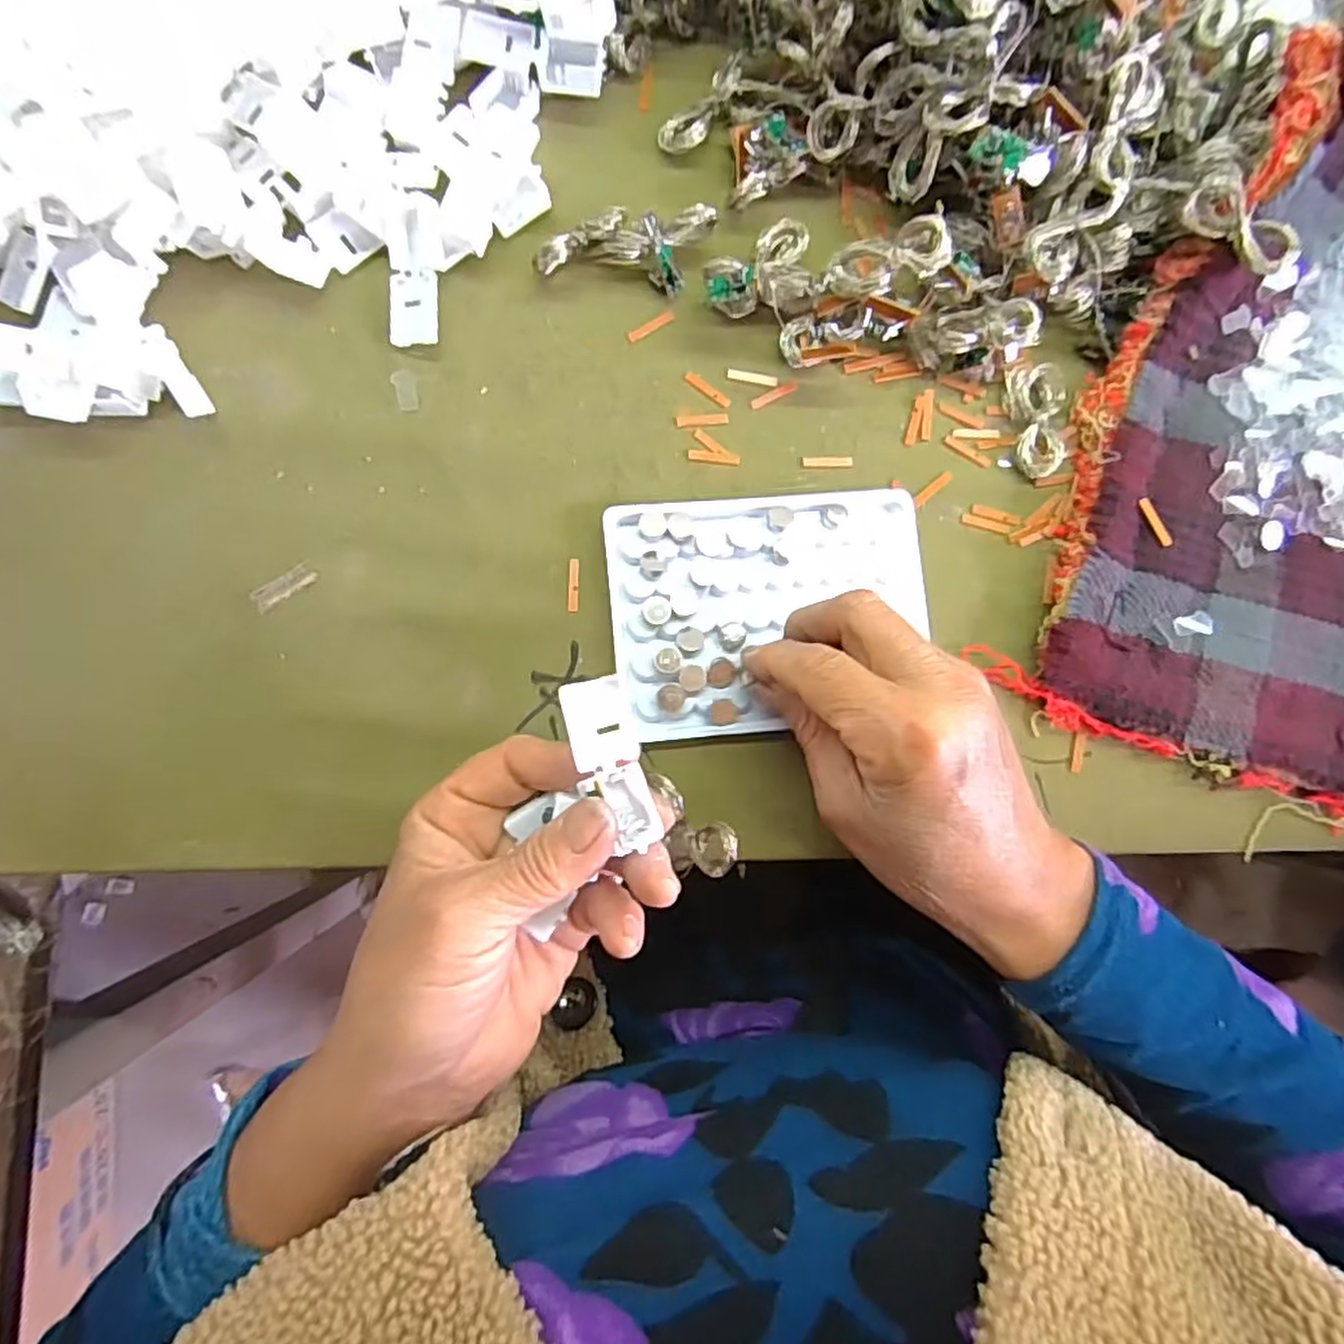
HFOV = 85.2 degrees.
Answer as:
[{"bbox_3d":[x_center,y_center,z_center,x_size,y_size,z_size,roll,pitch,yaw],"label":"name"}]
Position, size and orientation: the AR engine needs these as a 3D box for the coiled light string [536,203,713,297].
[{"bbox_3d":[-0.019,-0.173,0.300,0.071,0.018,0.027,-1,87,-5],"label":"coiled light string"}]

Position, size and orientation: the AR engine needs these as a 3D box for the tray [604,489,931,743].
[{"bbox_3d":[0.041,-0.025,0.296,0.128,0.012,0.094,-5,87,-5],"label":"tray"}]

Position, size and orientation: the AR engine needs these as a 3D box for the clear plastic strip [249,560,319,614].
[{"bbox_3d":[-0.149,-0.033,0.280,0.025,0.004,0.010,-34,90,-5],"label":"clear plastic strip"}]

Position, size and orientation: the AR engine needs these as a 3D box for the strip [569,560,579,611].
[{"bbox_3d":[-0.039,-0.035,0.293,0.004,0.004,0.022,2,87,-4],"label":"strip"}]

